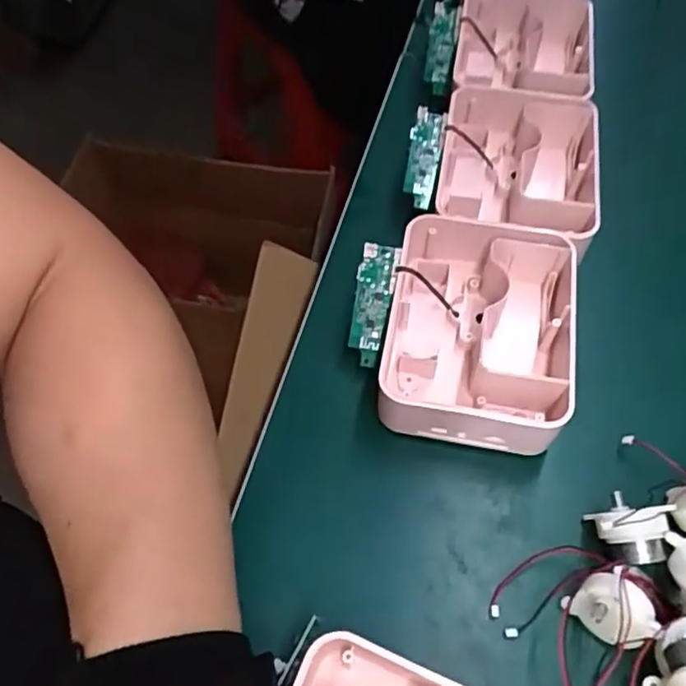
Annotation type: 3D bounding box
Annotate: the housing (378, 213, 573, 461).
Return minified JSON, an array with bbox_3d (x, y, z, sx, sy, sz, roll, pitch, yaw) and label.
[{"bbox_3d":[0.078,-0.003,0.372,0.105,0.048,0.134,10,58,3],"label":"housing"}]

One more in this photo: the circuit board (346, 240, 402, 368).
[{"bbox_3d":[0.016,-0.021,0.374,0.021,0.008,0.067,10,90,3],"label":"circuit board"}]

